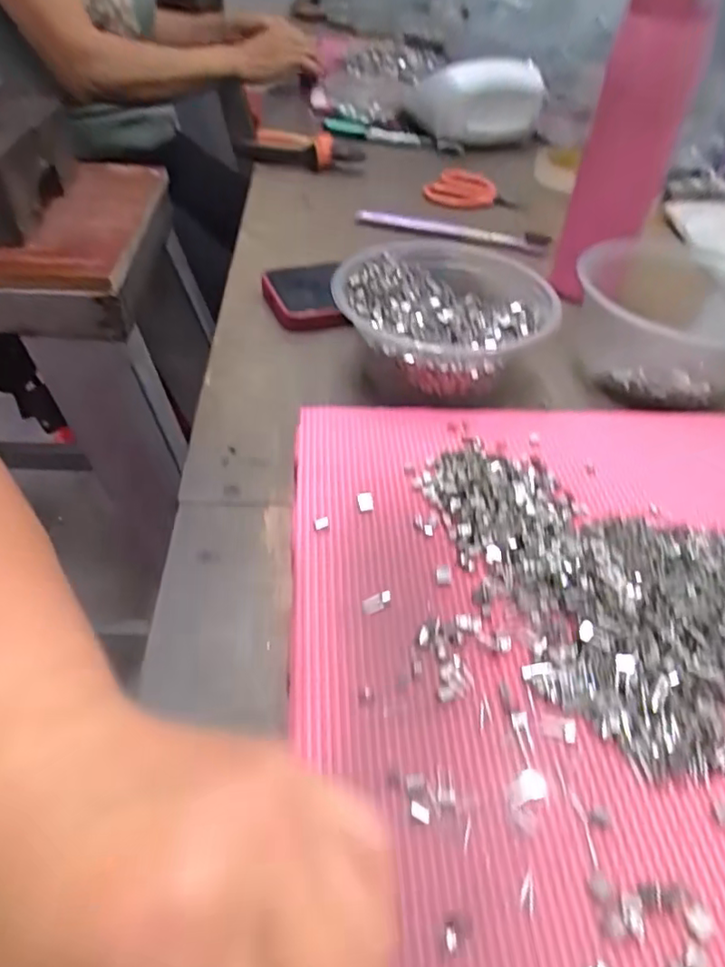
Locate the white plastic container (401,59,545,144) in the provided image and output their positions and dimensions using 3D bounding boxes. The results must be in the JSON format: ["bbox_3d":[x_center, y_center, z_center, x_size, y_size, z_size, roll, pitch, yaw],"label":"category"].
[{"bbox_3d":[0.150,-0.517,0.830,0.168,0.092,0.086,-13,48,-17],"label":"white plastic container"}]

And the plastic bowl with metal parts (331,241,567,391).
[{"bbox_3d":[0.054,-0.102,0.405,0.133,0.062,0.144,3,44,-3],"label":"plastic bowl with metal parts"}]

